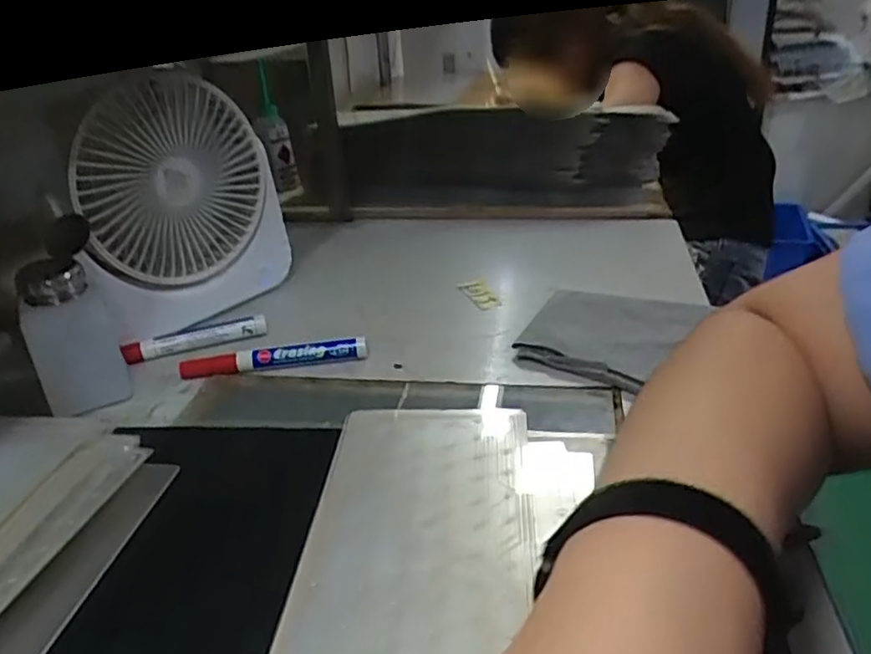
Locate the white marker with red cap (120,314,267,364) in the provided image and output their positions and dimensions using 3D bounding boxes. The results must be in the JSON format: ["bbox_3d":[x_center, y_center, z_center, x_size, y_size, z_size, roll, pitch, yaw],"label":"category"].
[{"bbox_3d":[-0.192,0.010,0.534,0.109,0.017,0.012,-14,29,-15],"label":"white marker with red cap"}]

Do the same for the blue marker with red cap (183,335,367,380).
[{"bbox_3d":[-0.121,0.024,0.500,0.137,0.016,0.012,-7,28,-3],"label":"blue marker with red cap"}]

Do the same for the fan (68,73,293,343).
[{"bbox_3d":[-0.209,-0.091,0.544,0.047,0.186,0.181,15,34,33],"label":"fan"}]

